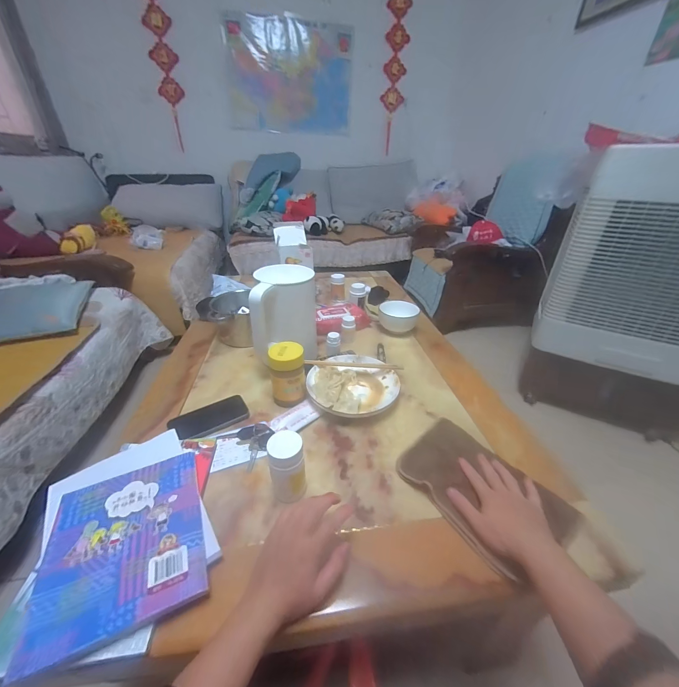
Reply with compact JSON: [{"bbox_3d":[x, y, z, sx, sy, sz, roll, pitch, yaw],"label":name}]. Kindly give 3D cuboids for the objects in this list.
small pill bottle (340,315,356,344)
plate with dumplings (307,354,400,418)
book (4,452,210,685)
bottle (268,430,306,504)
[{"bbox_3d":[0.024,-0.040,0.853,0.041,0.072,0.036,1,32,3],"label":"small pill bottle"},{"bbox_3d":[0.029,0.086,0.680,0.196,0.034,0.184,0,32,0],"label":"plate with dumplings"},{"bbox_3d":[-0.273,0.249,0.387,0.171,0.017,0.205,-13,34,-24],"label":"book"},{"bbox_3d":[-0.077,0.185,0.449,0.048,0.095,0.054,-6,32,-8],"label":"bottle"}]

